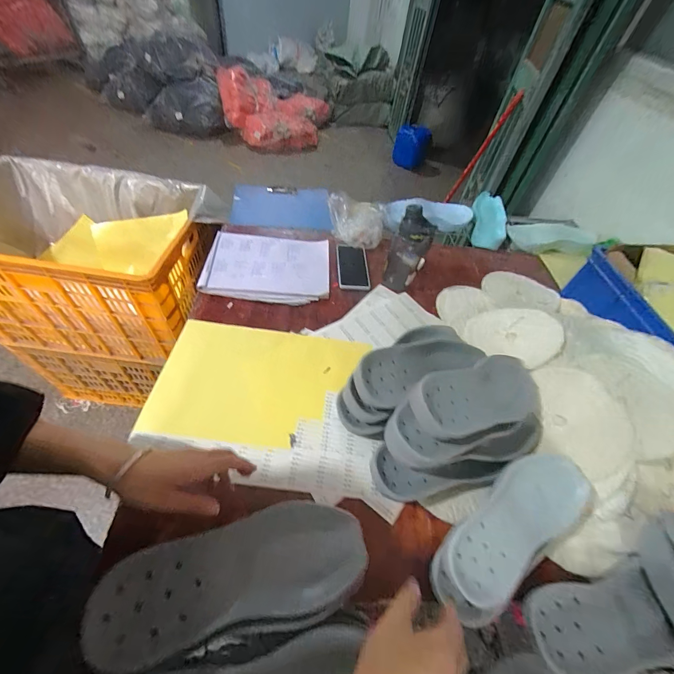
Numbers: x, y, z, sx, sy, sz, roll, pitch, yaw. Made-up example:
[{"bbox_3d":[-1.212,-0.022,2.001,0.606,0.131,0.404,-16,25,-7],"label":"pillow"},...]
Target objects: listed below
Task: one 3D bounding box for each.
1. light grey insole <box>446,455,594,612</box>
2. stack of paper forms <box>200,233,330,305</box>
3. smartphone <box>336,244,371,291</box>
[{"bbox_3d":[0.266,0.261,0.453,0.263,0.037,0.103,-26,60,-25],"label":"light grey insole"},{"bbox_3d":[-0.176,-0.183,0.805,0.303,0.022,0.232,5,53,-2],"label":"stack of paper forms"},{"bbox_3d":[0.041,-0.191,0.842,0.082,0.008,0.171,0,53,-6],"label":"smartphone"}]

